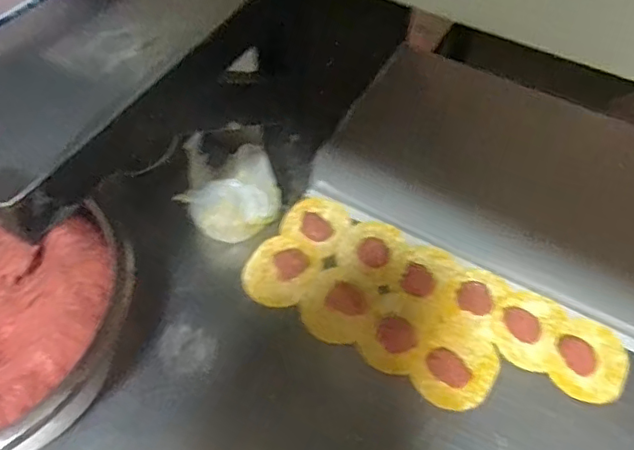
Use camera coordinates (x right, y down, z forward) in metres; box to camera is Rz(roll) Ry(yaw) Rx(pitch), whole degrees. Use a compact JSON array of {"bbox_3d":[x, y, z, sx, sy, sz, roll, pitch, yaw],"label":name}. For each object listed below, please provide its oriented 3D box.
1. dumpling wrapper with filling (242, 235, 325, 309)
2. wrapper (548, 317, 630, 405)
[{"bbox_3d":[-0.039,0.050,0.624,0.073,0.012,0.086,26,58,18],"label":"dumpling wrapper with filling"},{"bbox_3d":[0.270,0.134,0.568,0.068,0.005,0.082,25,57,17],"label":"wrapper"}]

